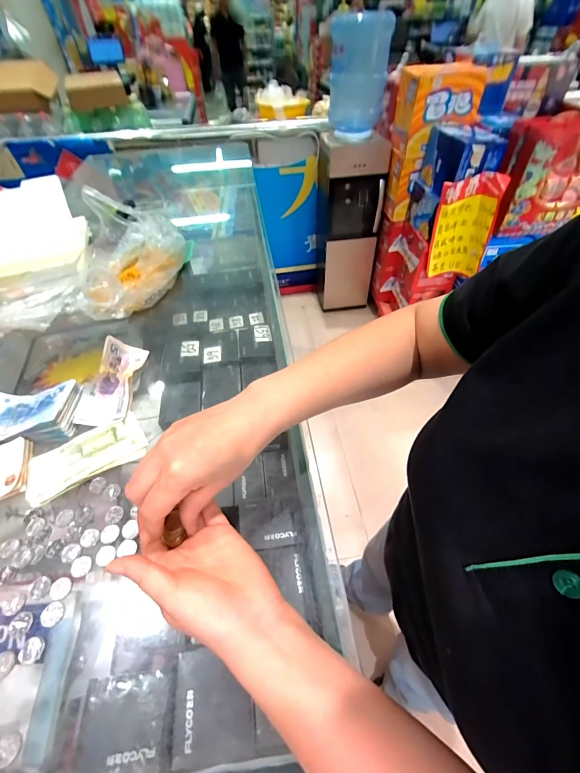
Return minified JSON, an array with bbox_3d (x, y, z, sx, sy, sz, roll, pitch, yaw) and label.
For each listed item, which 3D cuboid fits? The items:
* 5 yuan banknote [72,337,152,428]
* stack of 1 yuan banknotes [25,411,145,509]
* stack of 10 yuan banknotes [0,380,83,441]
[{"bbox_3d":[-0.246,-0.011,0.461,0.062,0.035,0.139,-5,48,-2],"label":"5 yuan banknote"},{"bbox_3d":[-0.241,0.081,0.395,0.127,0.008,0.068,-26,52,-20],"label":"stack of 1 yuan banknotes"},{"bbox_3d":[-0.343,0.032,0.423,0.138,0.031,0.071,-5,48,-1],"label":"stack of 10 yuan banknotes"}]

